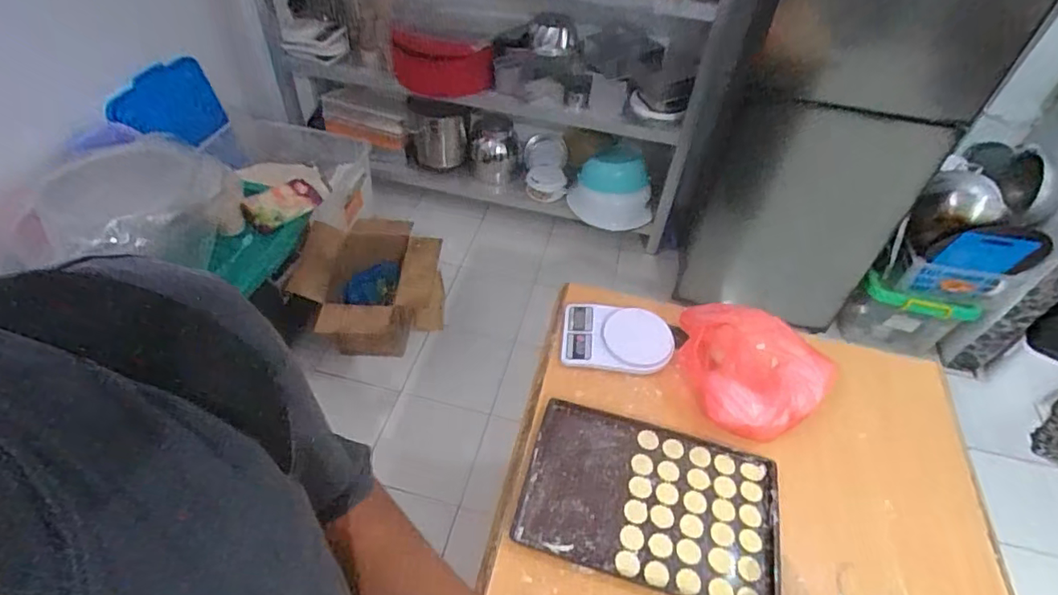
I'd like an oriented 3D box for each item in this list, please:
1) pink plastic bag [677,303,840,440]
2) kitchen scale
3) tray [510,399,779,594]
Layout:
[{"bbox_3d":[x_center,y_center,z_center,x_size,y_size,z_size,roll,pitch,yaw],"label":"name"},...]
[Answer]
[{"bbox_3d":[0.378,0.103,0.950,0.265,0.097,0.258,35,55,24],"label":"pink plastic bag"},{"bbox_3d":[0.160,0.071,0.991,0.190,0.034,0.135,7,48,2],"label":"kitchen scale"},{"bbox_3d":[0.179,0.297,0.811,0.365,0.017,0.238,15,49,9],"label":"tray"}]

